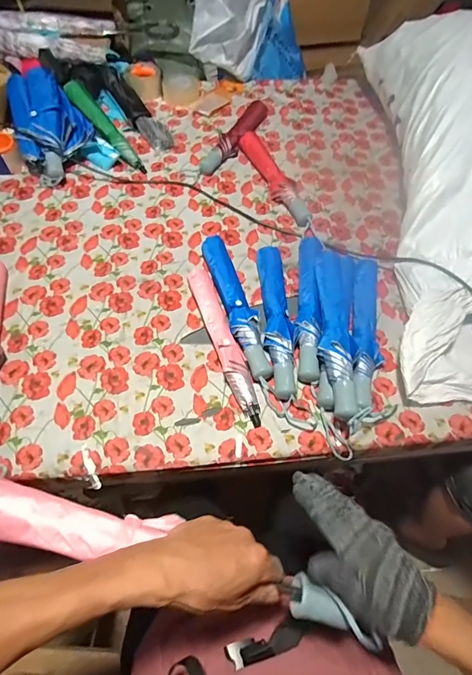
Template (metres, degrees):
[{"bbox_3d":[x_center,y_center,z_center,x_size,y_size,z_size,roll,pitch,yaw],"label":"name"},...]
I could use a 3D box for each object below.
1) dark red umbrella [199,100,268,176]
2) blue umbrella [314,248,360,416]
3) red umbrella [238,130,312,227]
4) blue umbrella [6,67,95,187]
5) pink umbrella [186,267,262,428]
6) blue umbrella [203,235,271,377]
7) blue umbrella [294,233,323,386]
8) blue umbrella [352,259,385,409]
[{"bbox_3d":[-0.003,-0.539,1.034,0.055,0.049,0.303,26,59,14],"label":"dark red umbrella"},{"bbox_3d":[0.182,-0.021,0.693,0.070,0.041,0.348,5,59,-1],"label":"blue umbrella"},{"bbox_3d":[0.095,-0.411,0.980,0.060,0.044,0.350,-18,59,-13],"label":"red umbrella"},{"bbox_3d":[-0.471,-0.558,0.973,0.180,0.069,0.369,-16,74,-12],"label":"blue umbrella"},{"bbox_3d":[-0.023,0.005,0.707,0.044,0.046,0.318,-16,58,-12],"label":"pink umbrella"},{"bbox_3d":[-0.001,-0.070,0.757,0.057,0.042,0.351,-14,58,-11],"label":"blue umbrella"},{"bbox_3d":[0.143,-0.072,0.764,0.053,0.049,0.349,8,57,3],"label":"blue umbrella"},{"bbox_3d":[0.245,-0.011,0.723,0.059,0.047,0.338,10,57,5],"label":"blue umbrella"}]

